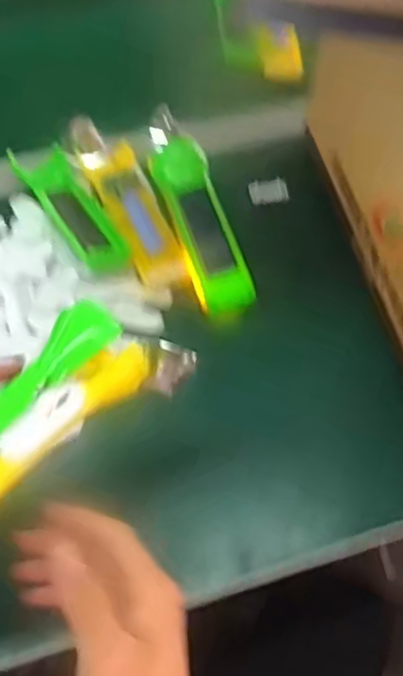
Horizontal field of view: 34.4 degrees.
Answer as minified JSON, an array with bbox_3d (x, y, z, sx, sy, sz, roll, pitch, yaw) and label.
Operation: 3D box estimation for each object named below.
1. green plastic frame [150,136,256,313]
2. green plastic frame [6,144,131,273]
[{"bbox_3d":[0.001,-0.099,0.564,0.047,0.035,0.169,-16,63,-10],"label":"green plastic frame"},{"bbox_3d":[-0.117,-0.119,0.580,0.048,0.016,0.151,-29,66,-16],"label":"green plastic frame"}]

